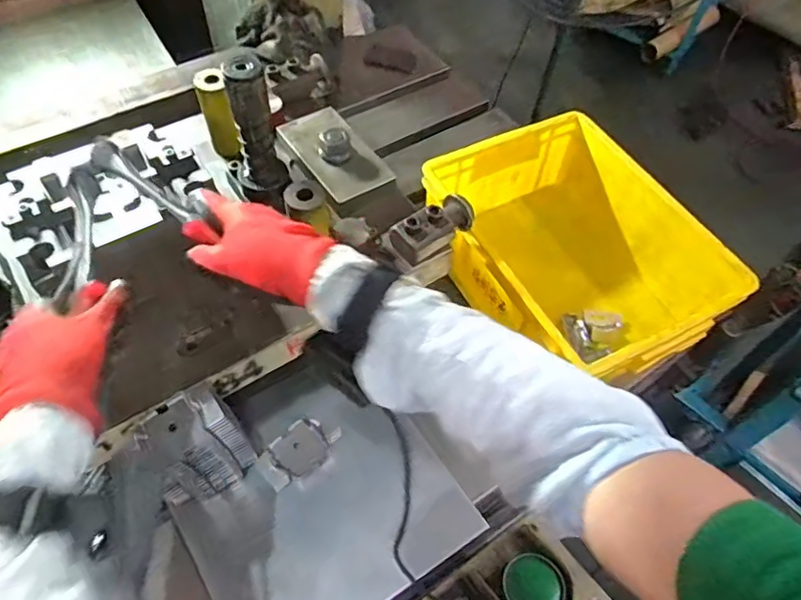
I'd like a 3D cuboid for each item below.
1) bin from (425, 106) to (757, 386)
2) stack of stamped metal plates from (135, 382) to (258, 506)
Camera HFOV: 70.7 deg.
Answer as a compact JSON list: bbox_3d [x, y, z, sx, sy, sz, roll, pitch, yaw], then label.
[{"bbox_3d":[0.215,-0.051,0.735,0.278,0.161,0.342,-25,60,-19],"label":"bin"},{"bbox_3d":[-0.196,0.144,0.541,0.092,0.130,0.054,-30,62,-21],"label":"stack of stamped metal plates"}]

